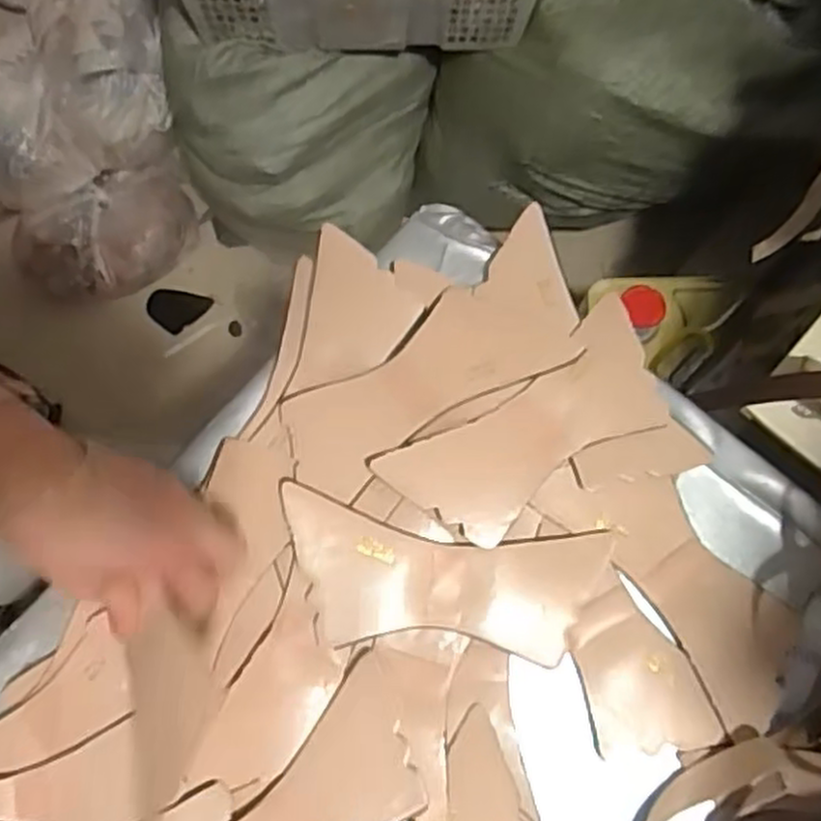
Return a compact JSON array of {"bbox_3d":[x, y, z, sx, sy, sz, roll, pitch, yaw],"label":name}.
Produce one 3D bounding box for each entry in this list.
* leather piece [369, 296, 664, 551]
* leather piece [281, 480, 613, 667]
[{"bbox_3d":[0.088,0.014,0.550,0.208,0.009,0.091,-35,84,-7],"label":"leather piece"},{"bbox_3d":[0.019,0.116,0.525,0.217,0.017,0.092,8,76,3],"label":"leather piece"}]

